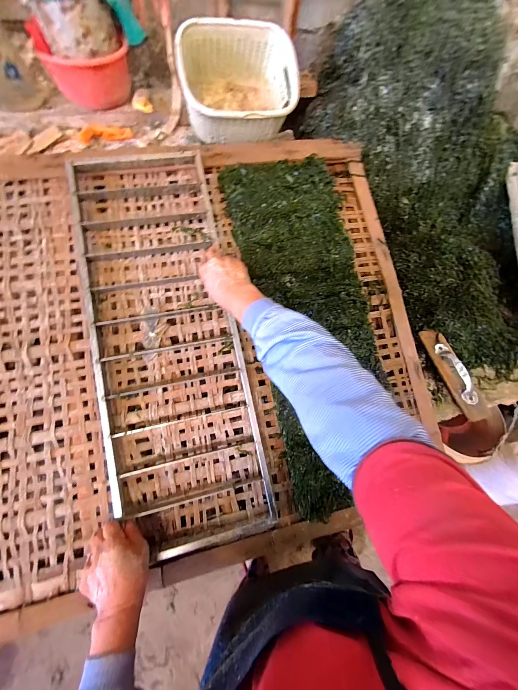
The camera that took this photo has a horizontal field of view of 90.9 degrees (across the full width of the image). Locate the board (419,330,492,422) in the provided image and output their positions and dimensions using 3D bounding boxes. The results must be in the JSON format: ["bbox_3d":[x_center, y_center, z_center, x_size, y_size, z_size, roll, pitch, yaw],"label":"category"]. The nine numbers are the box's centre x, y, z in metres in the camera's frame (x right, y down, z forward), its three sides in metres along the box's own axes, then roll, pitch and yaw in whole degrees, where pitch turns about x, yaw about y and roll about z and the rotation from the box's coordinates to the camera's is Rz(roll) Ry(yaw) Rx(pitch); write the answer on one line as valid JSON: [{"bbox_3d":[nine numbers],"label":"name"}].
[{"bbox_3d":[0.449,0.060,0.585,0.064,0.041,0.219,-19,65,-13],"label":"board"}]

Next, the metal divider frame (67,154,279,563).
[{"bbox_3d":[-0.165,-0.029,0.465,0.252,0.039,0.724,-12,82,-10],"label":"metal divider frame"}]

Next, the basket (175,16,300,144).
[{"bbox_3d":[-0.048,-0.574,0.577,0.243,0.131,0.189,-10,92,-9],"label":"basket"}]

